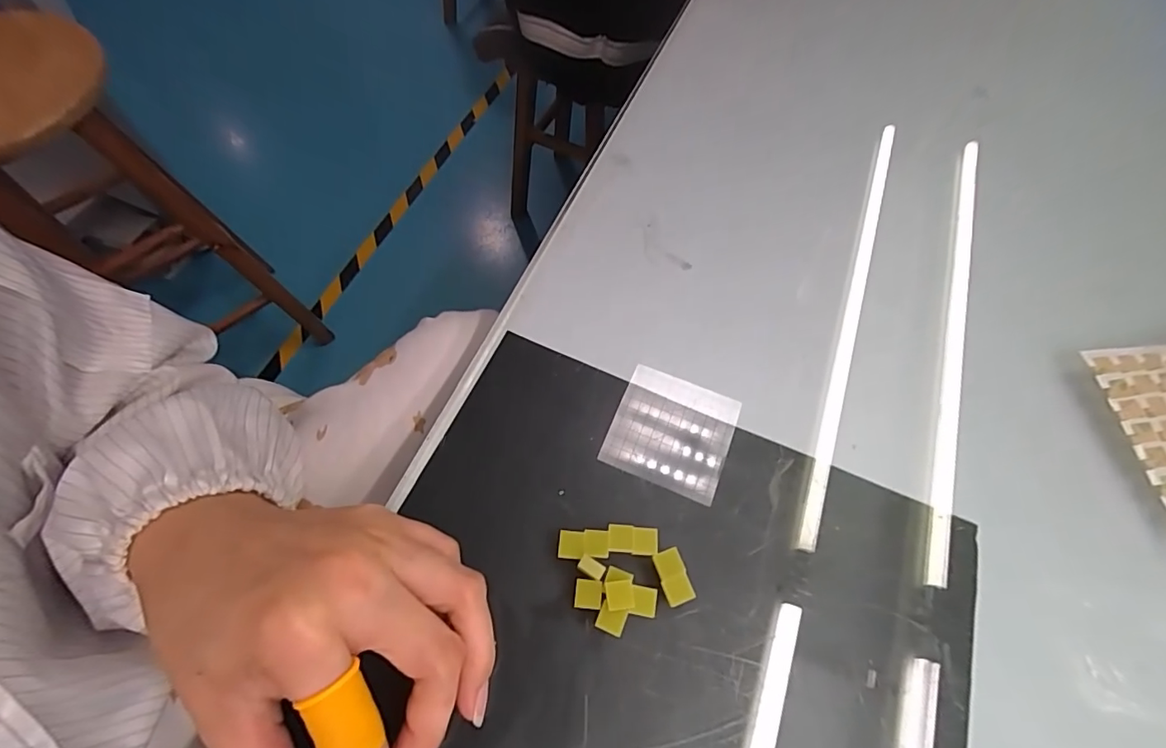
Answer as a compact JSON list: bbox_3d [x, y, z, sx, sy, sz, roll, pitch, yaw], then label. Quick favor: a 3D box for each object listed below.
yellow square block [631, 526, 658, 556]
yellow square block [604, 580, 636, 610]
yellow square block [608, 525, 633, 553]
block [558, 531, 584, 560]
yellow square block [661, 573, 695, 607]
[{"bbox_3d":[0.025,0.069,0.209,0.010,0.007,0.010,2,63,-2],"label":"yellow square block"},{"bbox_3d":[0.014,0.086,0.196,0.011,0.005,0.010,-6,64,-6],"label":"yellow square block"},{"bbox_3d":[0.016,0.068,0.210,0.010,0.006,0.010,3,63,-1],"label":"yellow square block"},{"bbox_3d":[-0.005,0.070,0.209,0.010,0.005,0.010,5,63,0],"label":"block"},{"bbox_3d":[0.038,0.086,0.203,0.011,0.004,0.010,-18,66,-11],"label":"yellow square block"}]

